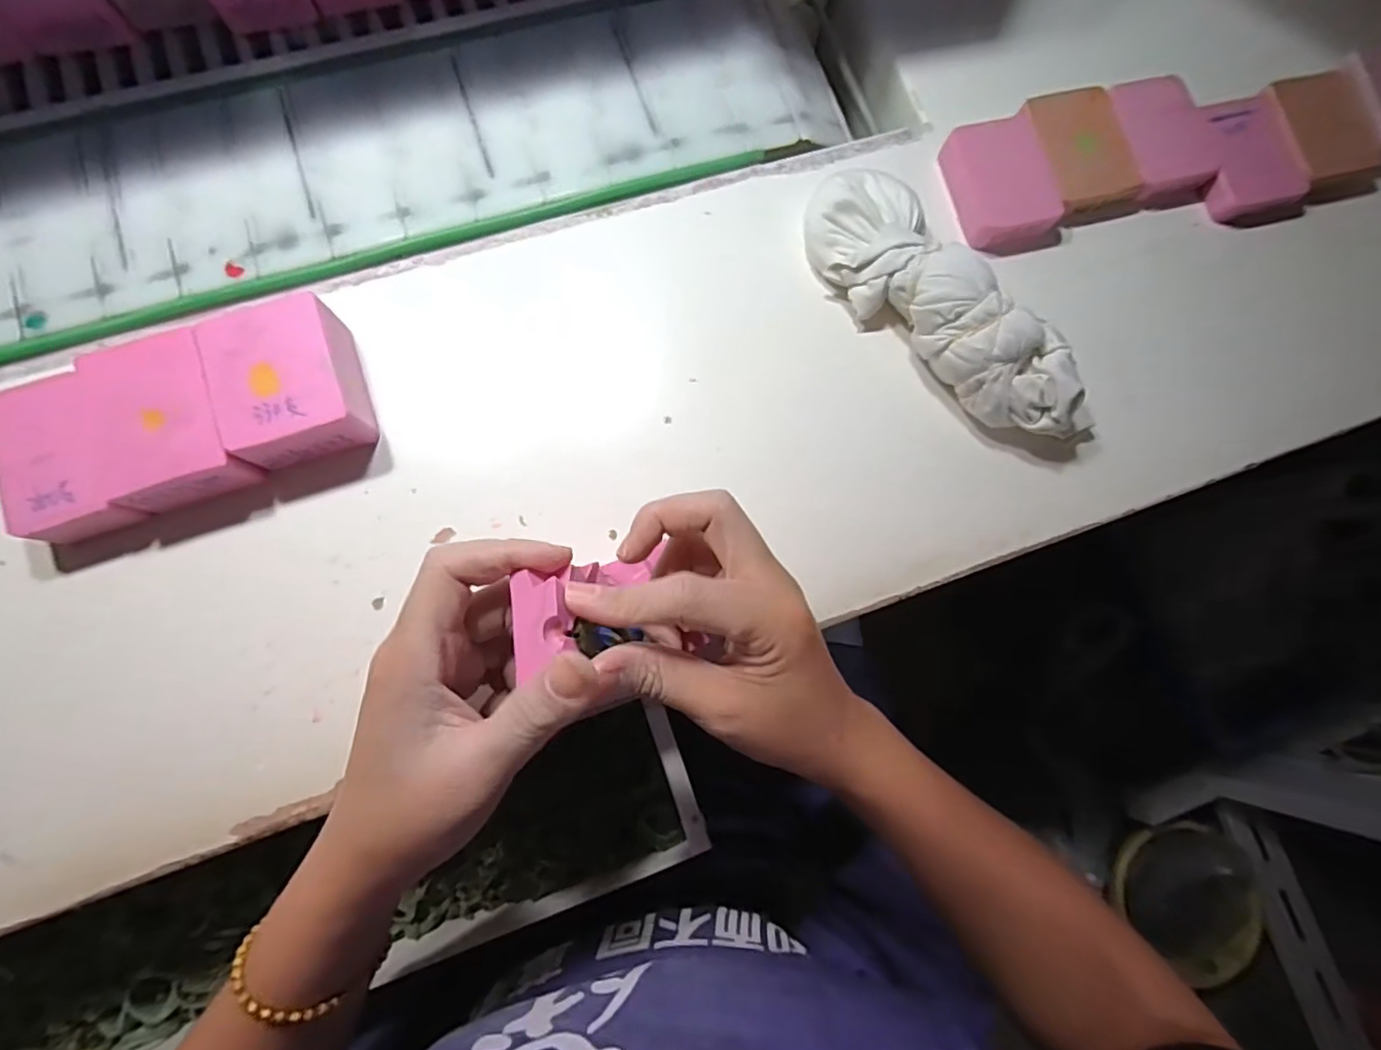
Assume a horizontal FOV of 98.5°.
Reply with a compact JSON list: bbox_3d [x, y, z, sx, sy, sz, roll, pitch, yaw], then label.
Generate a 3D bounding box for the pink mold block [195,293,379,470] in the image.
[{"bbox_3d":[-0.192,-0.068,0.287,0.054,0.035,0.067,-18,84,-7],"label":"pink mold block"}]

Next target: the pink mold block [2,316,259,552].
[{"bbox_3d":[-0.241,-0.047,0.279,0.053,0.034,0.073,-18,84,-7],"label":"pink mold block"}]

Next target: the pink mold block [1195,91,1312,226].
[{"bbox_3d":[0.341,-0.226,0.364,0.053,0.014,0.077,-10,83,-6],"label":"pink mold block"}]

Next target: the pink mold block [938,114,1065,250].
[{"bbox_3d":[0.182,-0.202,0.349,0.051,0.026,0.071,-18,84,-7],"label":"pink mold block"}]

